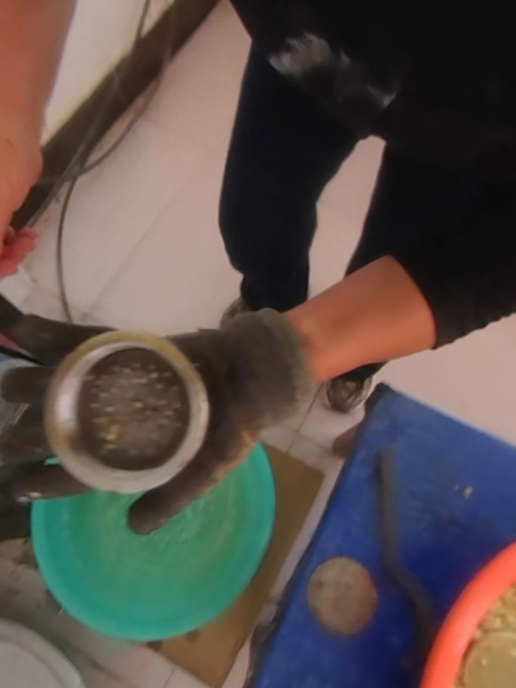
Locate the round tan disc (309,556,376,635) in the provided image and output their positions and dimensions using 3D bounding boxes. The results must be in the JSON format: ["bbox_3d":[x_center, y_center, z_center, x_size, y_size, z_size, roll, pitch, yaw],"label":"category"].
[{"bbox_3d":[0.103,0.305,0.552,0.075,0.015,0.079,39,74,11],"label":"round tan disc"}]

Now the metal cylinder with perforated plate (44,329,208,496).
[{"bbox_3d":[-0.086,0.047,0.312,0.100,0.042,0.100,0,86,1],"label":"metal cylinder with perforated plate"}]

